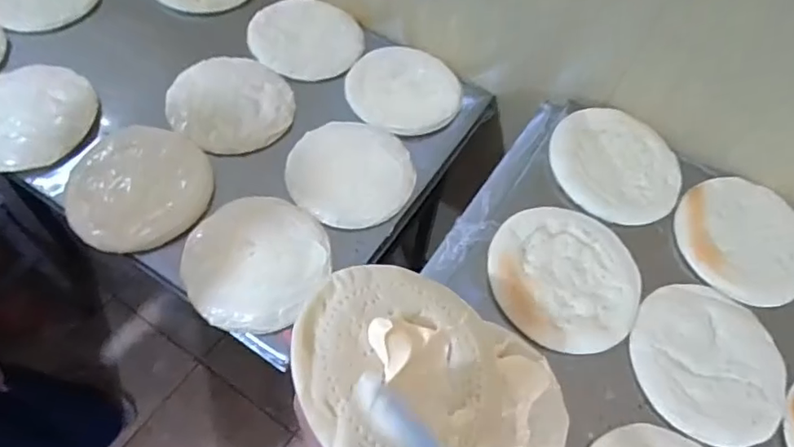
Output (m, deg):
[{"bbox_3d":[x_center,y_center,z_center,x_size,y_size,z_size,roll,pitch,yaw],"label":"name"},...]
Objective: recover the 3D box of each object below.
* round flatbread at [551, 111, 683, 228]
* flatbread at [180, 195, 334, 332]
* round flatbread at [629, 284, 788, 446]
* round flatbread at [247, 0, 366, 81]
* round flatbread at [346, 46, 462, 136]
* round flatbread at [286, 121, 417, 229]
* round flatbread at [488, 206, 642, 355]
[{"bbox_3d":[0.328,-0.089,0.833,0.184,0.019,0.190,3,60,-5],"label":"round flatbread"},{"bbox_3d":[-0.201,0.049,0.785,0.187,0.016,0.193,3,60,-5],"label":"flatbread"},{"bbox_3d":[0.396,0.171,0.703,0.194,0.013,0.193,3,60,-5],"label":"round flatbread"},{"bbox_3d":[-0.168,-0.338,1.010,0.205,0.012,0.188,3,60,-5],"label":"round flatbread"},{"bbox_3d":[0.009,-0.238,0.980,0.186,0.013,0.200,3,60,-5],"label":"round flatbread"},{"bbox_3d":[-0.070,-0.079,0.867,0.189,0.014,0.180,3,60,-5],"label":"round flatbread"},{"bbox_3d":[0.220,0.071,0.727,0.196,0.011,0.186,5,64,-10],"label":"round flatbread"}]

